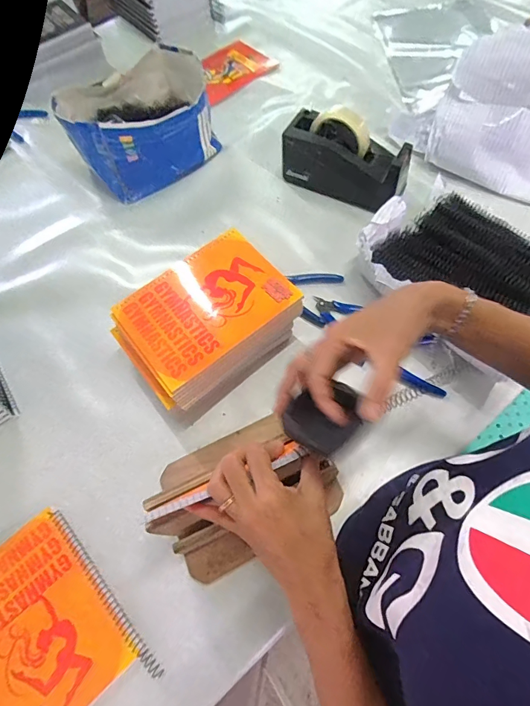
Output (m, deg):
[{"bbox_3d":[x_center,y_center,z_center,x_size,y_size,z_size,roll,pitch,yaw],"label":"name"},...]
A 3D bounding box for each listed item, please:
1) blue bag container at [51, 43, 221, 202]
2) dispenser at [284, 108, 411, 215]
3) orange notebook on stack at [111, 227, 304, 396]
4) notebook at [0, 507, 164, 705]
[{"bbox_3d":[-0.211,-0.400,0.706,0.241,0.129,0.189,-24,66,-8],"label":"blue bag container"},{"bbox_3d":[0.131,-0.323,0.655,0.200,0.109,0.075,26,69,15],"label":"dispenser"},{"bbox_3d":[-0.075,-0.064,0.509,0.200,0.007,0.148,-37,68,-13],"label":"orange notebook on stack"},{"bbox_3d":[-0.251,0.302,0.438,0.157,0.013,0.206,-40,69,-14],"label":"notebook"}]

